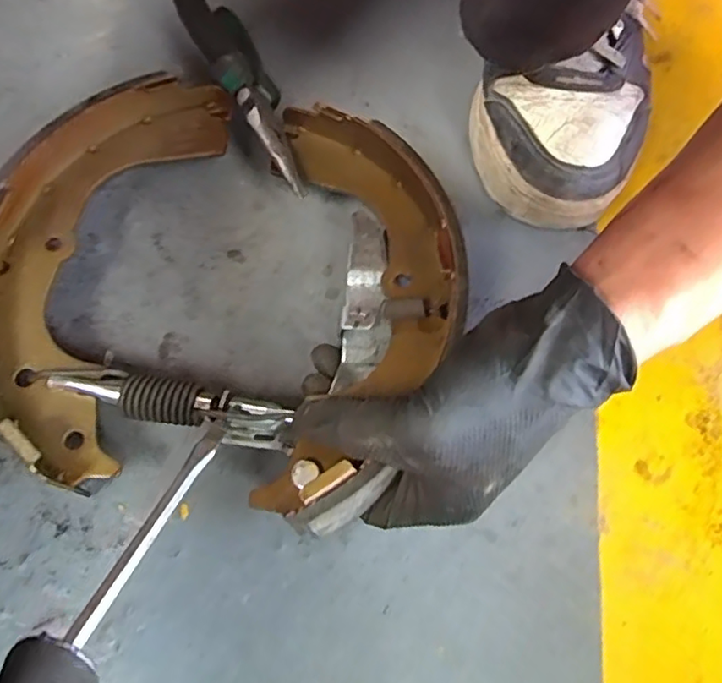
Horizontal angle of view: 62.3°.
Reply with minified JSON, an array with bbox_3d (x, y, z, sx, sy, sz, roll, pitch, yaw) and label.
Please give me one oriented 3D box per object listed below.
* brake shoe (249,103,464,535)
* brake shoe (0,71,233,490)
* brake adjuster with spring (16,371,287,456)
[{"bbox_3d":[-0.001,-0.029,0.304,0.096,0.043,0.245,5,62,0],"label":"brake shoe"},{"bbox_3d":[-0.149,-0.047,0.326,0.099,0.058,0.234,11,69,2],"label":"brake shoe"},{"bbox_3d":[-0.099,0.029,0.292,0.129,0.020,0.022,14,69,2],"label":"brake adjuster with spring"}]

